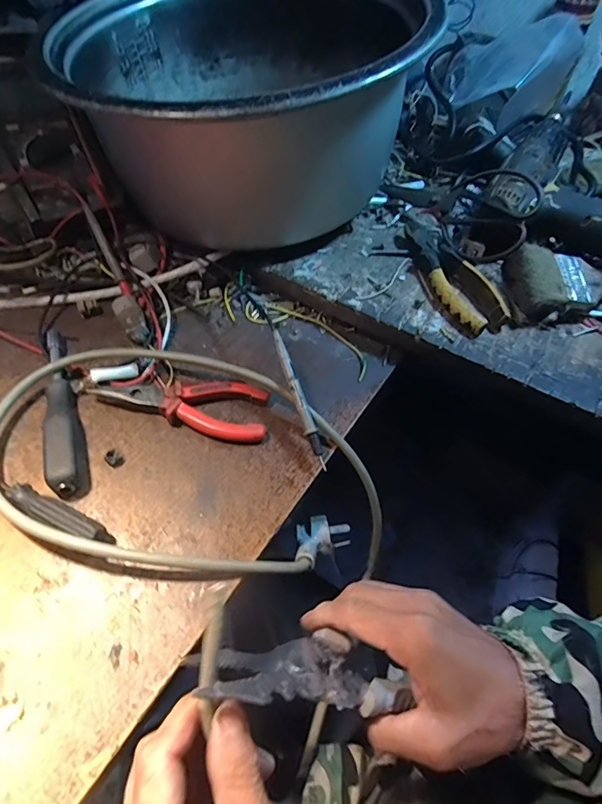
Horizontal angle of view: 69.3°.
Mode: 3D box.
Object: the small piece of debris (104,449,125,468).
[{"bbox_3d":[-0.146,0.044,0.340,0.015,0.006,0.011,35,59,19],"label":"small piece of debris"}]

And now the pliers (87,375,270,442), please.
[{"bbox_3d":[-0.099,0.001,0.369,0.142,0.018,0.050,8,55,1],"label":"pliers"}]

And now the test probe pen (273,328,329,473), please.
[{"bbox_3d":[-0.001,-0.004,0.357,0.010,0.006,0.120,-16,76,-15],"label":"test probe pen"}]

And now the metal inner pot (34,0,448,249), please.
[{"bbox_3d":[-0.050,-0.317,0.435,0.320,0.147,0.342,2,55,-3],"label":"metal inner pot"}]

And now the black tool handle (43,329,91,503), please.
[{"bbox_3d":[-0.198,0.002,0.358,0.024,0.021,0.166,-16,58,-16],"label":"black tool handle"}]

